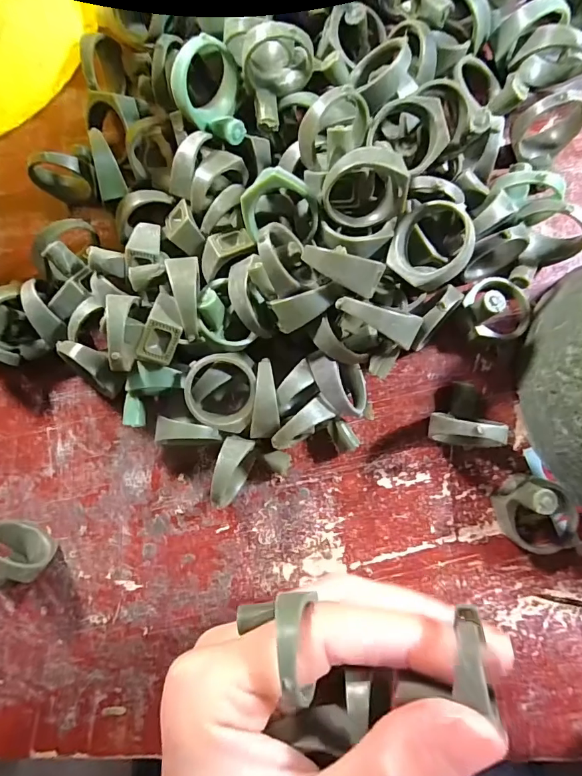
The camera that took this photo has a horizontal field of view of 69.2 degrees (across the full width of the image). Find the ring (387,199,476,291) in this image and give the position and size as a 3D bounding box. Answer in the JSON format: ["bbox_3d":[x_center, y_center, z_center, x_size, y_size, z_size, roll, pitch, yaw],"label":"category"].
[{"bbox_3d":[0.047,-0.048,0.141,0.027,0.007,0.027,-4,82,25],"label":"ring"}]

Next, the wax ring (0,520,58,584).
[{"bbox_3d":[-0.103,0.062,0.159,0.019,0.030,0.017,15,84,7],"label":"wax ring"}]

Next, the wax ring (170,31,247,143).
[{"bbox_3d":[-0.027,-0.109,0.153,0.020,0.027,0.027,41,110,27],"label":"wax ring"}]

